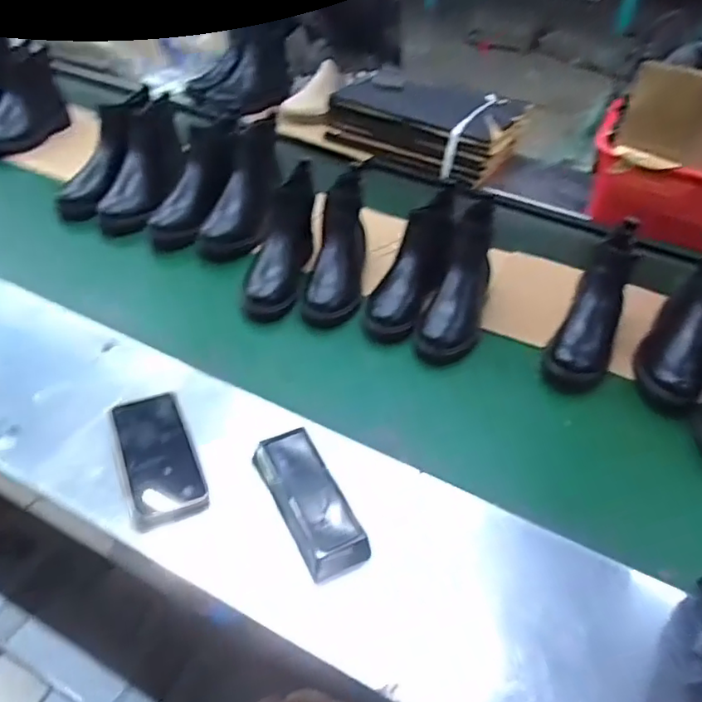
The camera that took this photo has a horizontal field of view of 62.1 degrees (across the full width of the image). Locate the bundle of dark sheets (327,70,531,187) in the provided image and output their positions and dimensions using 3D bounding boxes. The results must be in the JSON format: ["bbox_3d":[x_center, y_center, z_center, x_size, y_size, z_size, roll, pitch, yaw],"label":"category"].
[{"bbox_3d":[0.174,-0.515,1.289,0.387,0.117,0.297,22,44,17],"label":"bundle of dark sheets"}]

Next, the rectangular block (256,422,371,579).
[{"bbox_3d":[-0.042,0.148,0.592,0.059,0.051,0.155,-16,46,-24],"label":"rectangular block"}]

